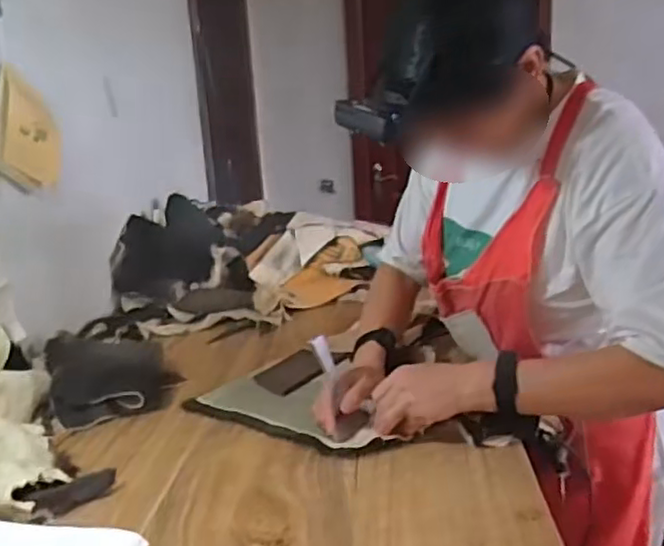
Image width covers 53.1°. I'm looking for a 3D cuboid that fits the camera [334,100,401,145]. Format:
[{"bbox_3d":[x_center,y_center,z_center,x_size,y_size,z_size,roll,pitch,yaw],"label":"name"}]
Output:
[{"bbox_3d":[0.037,-0.174,0.758,0.023,0.035,0.101,-16,33,-38],"label":"camera"}]

